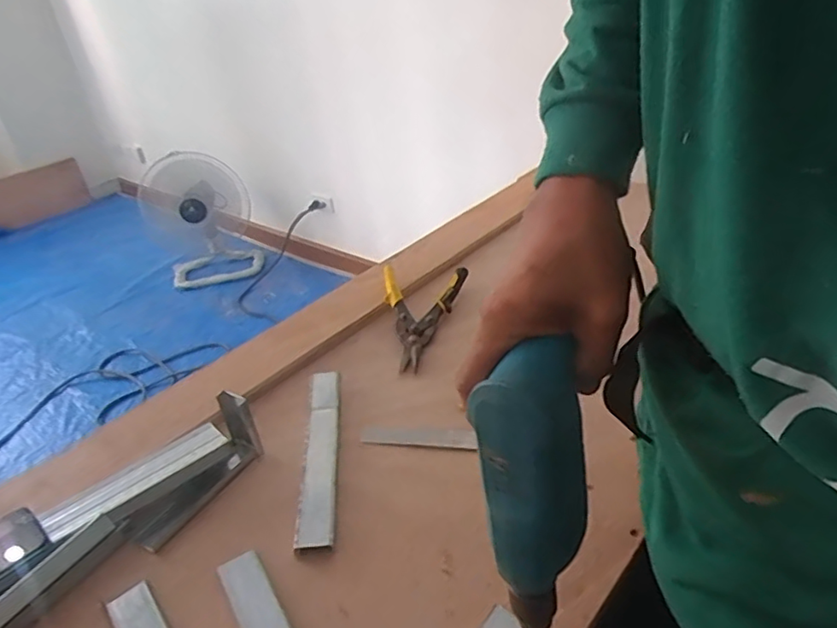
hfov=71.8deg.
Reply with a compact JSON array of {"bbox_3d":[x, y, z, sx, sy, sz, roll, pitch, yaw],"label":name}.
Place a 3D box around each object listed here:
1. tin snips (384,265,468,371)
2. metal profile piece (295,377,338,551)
[{"bbox_3d":[0.012,-0.007,0.853,0.131,0.032,0.231,-5,33,3],"label":"tin snips"},{"bbox_3d":[-0.111,0.154,0.658,0.035,0.016,0.258,-7,33,-1],"label":"metal profile piece"}]

